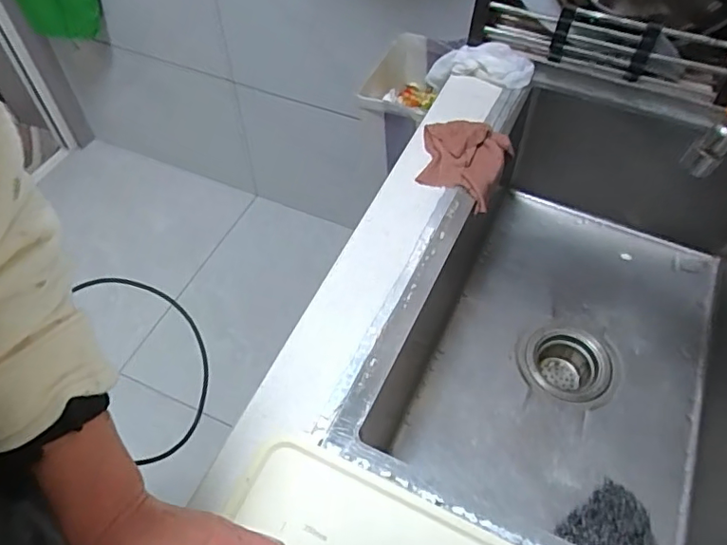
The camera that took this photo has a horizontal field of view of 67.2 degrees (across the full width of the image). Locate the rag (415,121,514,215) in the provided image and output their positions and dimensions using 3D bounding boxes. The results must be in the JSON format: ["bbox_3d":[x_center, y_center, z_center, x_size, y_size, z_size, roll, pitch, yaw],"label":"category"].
[{"bbox_3d":[0.115,-0.137,0.659,0.107,0.032,0.113,21,57,14],"label":"rag"}]

